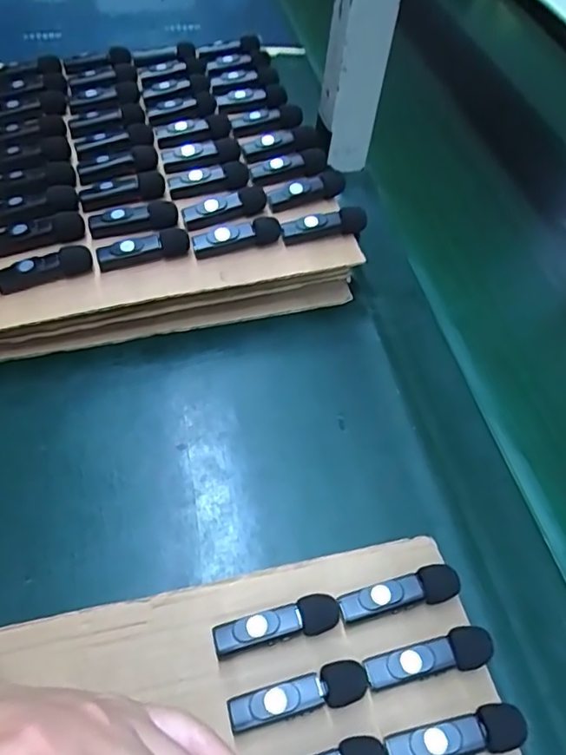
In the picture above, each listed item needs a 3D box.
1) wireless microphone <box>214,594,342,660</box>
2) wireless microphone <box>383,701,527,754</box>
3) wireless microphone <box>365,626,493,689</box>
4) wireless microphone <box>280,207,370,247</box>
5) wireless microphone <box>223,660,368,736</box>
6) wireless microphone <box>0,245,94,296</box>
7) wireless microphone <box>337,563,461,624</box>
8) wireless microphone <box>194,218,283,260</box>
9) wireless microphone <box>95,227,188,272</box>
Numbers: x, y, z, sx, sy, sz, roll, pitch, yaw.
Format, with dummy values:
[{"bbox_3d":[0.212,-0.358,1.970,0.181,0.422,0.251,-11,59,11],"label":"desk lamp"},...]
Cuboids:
[{"bbox_3d":[-0.003,0.130,0.290,0.065,0.016,0.017,-13,55,-11],"label":"wireless microphone"},{"bbox_3d":[0.080,0.170,0.262,0.065,0.018,0.018,-9,54,-8],"label":"wireless microphone"},{"bbox_3d":[0.073,0.143,0.281,0.064,0.016,0.018,-13,55,-11],"label":"wireless microphone"},{"bbox_3d":[0.031,-0.113,0.413,0.063,0.019,0.012,-11,55,-14],"label":"wireless microphone"},{"bbox_3d":[0.008,0.155,0.271,0.067,0.016,0.018,-13,55,-11],"label":"wireless microphone"},{"bbox_3d":[-0.165,-0.076,0.384,0.064,0.016,0.012,-14,56,-15],"label":"wireless microphone"},{"bbox_3d":[0.062,0.117,0.300,0.065,0.015,0.018,-10,55,-9],"label":"wireless microphone"},{"bbox_3d":[-0.033,-0.101,0.403,0.064,0.017,0.014,-16,56,-16],"label":"wireless microphone"},{"bbox_3d":[-0.098,-0.092,0.395,0.064,0.018,0.014,-16,56,-16],"label":"wireless microphone"}]

